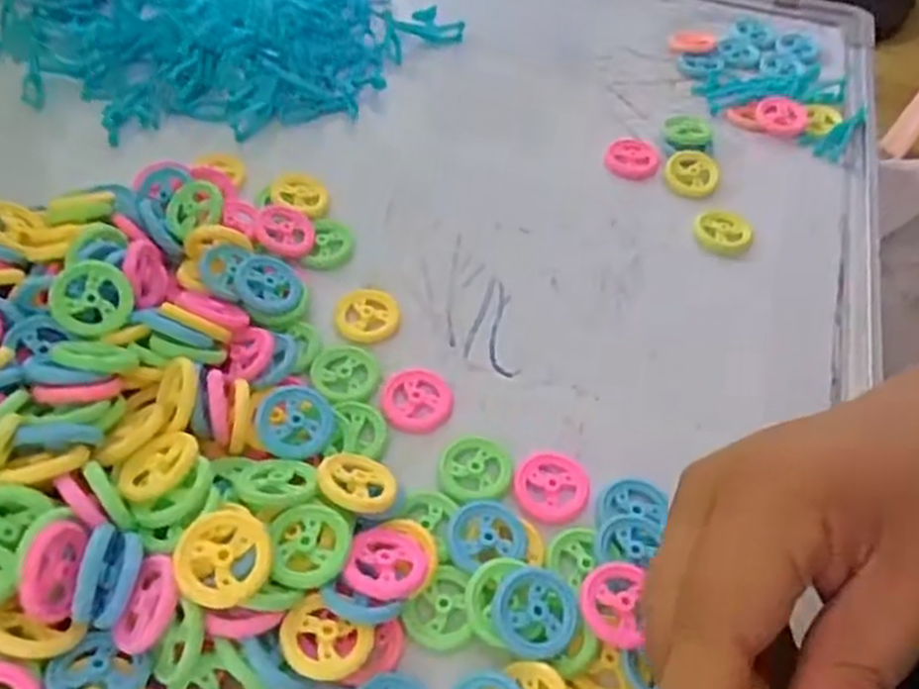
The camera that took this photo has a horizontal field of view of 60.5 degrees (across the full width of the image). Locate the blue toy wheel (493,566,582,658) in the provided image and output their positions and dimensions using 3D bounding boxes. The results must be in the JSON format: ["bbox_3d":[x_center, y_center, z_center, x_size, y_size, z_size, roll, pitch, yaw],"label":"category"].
[{"bbox_3d":[0.027,0.091,0.271,0.030,0.009,0.030,2,52,-3],"label":"blue toy wheel"}]

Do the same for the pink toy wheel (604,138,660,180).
[{"bbox_3d":[0.097,-0.103,0.442,0.029,0.014,0.026,12,52,4],"label":"pink toy wheel"}]

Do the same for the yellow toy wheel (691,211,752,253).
[{"bbox_3d":[0.136,-0.059,0.409,0.029,0.004,0.028,2,52,-3],"label":"yellow toy wheel"}]

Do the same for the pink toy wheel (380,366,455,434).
[{"bbox_3d":[-0.018,0.022,0.336,0.030,0.004,0.030,2,52,-3],"label":"pink toy wheel"}]

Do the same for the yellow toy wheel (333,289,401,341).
[{"bbox_3d":[-0.043,-0.014,0.362,0.029,0.004,0.028,2,52,-3],"label":"yellow toy wheel"}]

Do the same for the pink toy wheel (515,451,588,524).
[{"bbox_3d":[0.037,0.057,0.314,0.029,0.005,0.031,2,52,-3],"label":"pink toy wheel"}]

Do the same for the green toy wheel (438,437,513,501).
[{"bbox_3d":[0.007,0.049,0.316,0.029,0.004,0.030,2,52,-3],"label":"green toy wheel"}]

